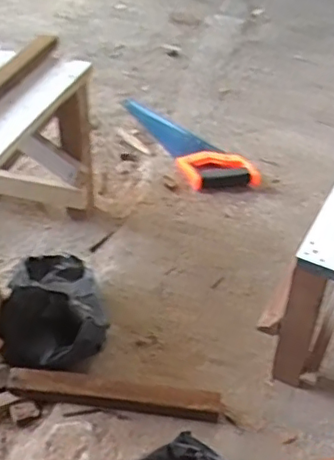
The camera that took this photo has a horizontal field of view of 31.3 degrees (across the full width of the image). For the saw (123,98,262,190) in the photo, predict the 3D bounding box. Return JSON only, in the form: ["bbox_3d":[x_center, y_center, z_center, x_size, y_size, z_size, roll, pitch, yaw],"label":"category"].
[{"bbox_3d":[0.036,-0.194,1.229,0.131,0.040,0.384,-14,42,-23],"label":"saw"}]

